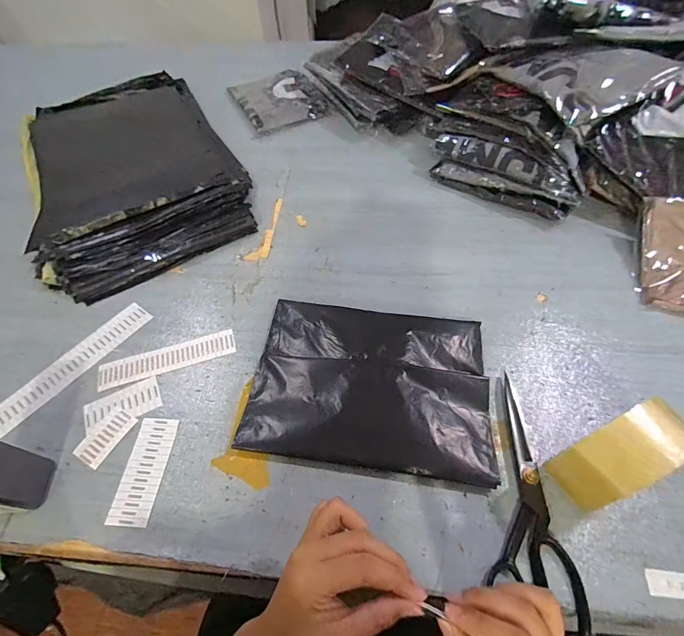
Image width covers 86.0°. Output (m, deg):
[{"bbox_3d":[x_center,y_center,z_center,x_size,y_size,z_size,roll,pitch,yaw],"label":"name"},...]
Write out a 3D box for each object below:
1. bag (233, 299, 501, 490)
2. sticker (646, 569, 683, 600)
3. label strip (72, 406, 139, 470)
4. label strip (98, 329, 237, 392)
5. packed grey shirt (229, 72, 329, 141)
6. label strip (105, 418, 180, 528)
[{"bbox_3d":[0.034,0.076,0.437,0.276,0.027,0.190,6,57,7],"label":"bag"},{"bbox_3d":[0.303,0.242,0.332,0.049,0.004,0.020,4,62,6],"label":"sticker"},{"bbox_3d":[-0.275,0.137,0.427,0.037,0.006,0.064,23,61,17],"label":"label strip"},{"bbox_3d":[-0.227,0.053,0.480,0.172,0.004,0.039,-18,57,-8],"label":"label strip"},{"bbox_3d":[-0.145,-0.498,0.838,0.187,0.026,0.214,-22,58,-11],"label":"packed grey shirt"},{"bbox_3d":[-0.217,0.166,0.405,0.043,0.005,0.110,1,57,4],"label":"label strip"}]

